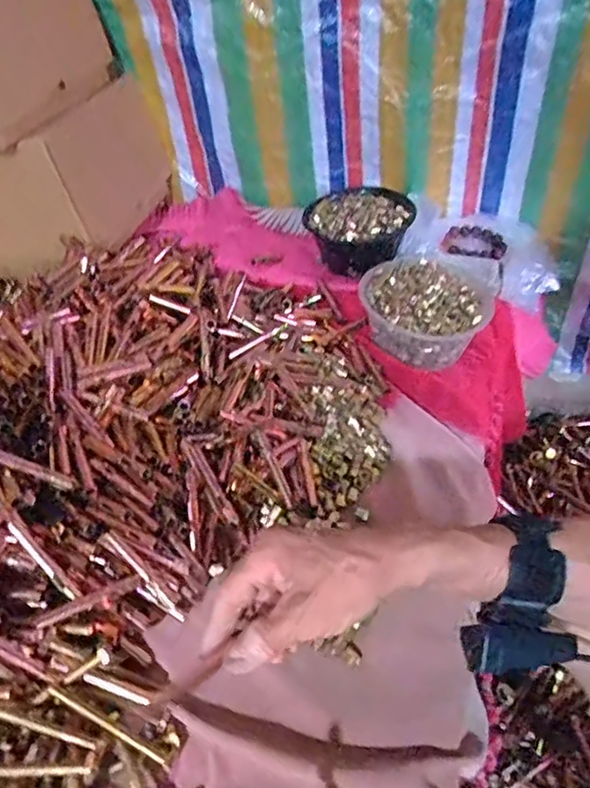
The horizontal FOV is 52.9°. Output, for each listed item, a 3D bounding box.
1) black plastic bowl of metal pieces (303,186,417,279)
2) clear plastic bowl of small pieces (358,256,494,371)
[{"bbox_3d":[0.104,-0.267,0.928,0.157,0.086,0.174,13,45,18],"label":"black plastic bowl of metal pieces"},{"bbox_3d":[0.166,-0.106,0.758,0.156,0.082,0.148,-2,43,2],"label":"clear plastic bowl of small pieces"}]

